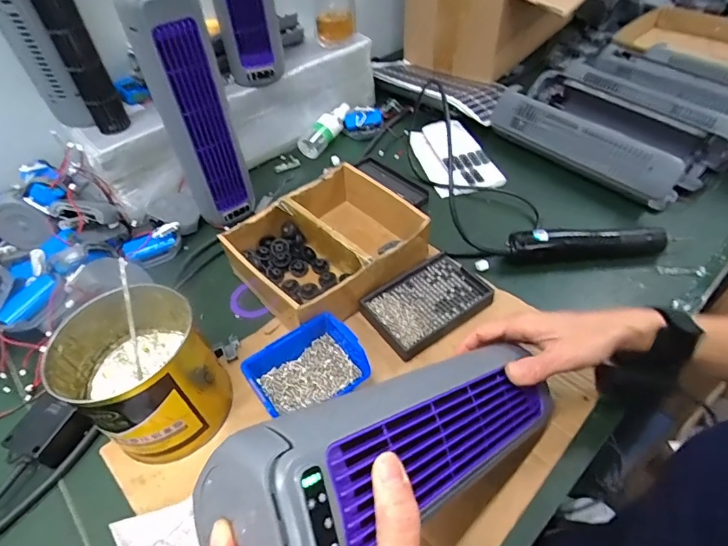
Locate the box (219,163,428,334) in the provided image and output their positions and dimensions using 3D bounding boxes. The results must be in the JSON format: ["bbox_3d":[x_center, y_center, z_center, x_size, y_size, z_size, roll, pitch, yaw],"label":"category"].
[{"bbox_3d":[-0.046,-0.039,0.560,0.204,0.063,0.169,-36,55,-26],"label":"box"}]

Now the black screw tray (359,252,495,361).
[{"bbox_3d":[0.077,0.032,0.530,0.141,0.015,0.094,-28,52,-21],"label":"black screw tray"}]

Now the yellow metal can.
[{"bbox_3d":[-0.209,0.094,0.424,0.122,0.112,0.134,-2,47,2],"label":"yellow metal can"}]

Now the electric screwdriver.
[{"bbox_3d":[0.292,-0.036,0.584,0.203,0.045,0.032,-3,47,1],"label":"electric screwdriver"}]

